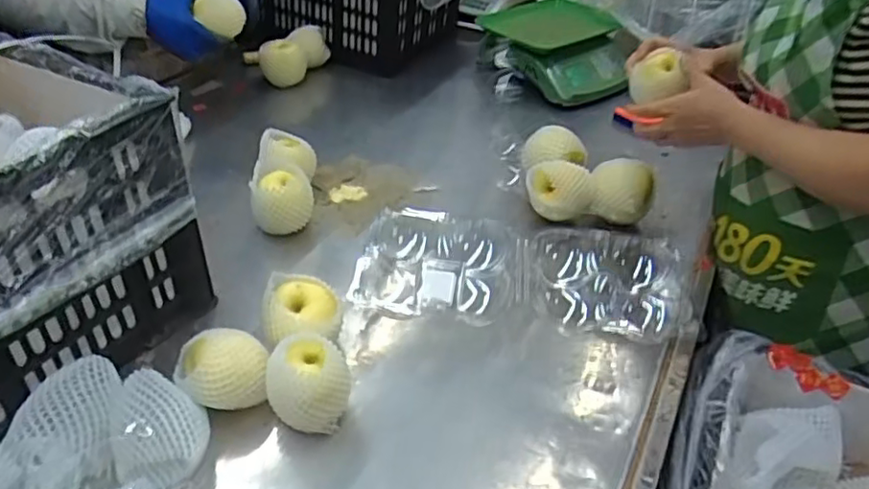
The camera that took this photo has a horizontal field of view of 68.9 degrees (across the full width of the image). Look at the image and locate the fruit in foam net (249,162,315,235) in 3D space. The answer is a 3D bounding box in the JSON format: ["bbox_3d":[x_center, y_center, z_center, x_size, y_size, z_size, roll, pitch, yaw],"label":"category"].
[{"bbox_3d":[-0.222,-0.062,0.933,0.086,0.093,0.078,0,38,-4],"label":"fruit in foam net"}]

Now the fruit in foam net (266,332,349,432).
[{"bbox_3d":[-0.130,0.146,0.654,0.081,0.091,0.080,2,38,-2],"label":"fruit in foam net"}]

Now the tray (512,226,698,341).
[{"bbox_3d":[0.212,0.055,0.822,0.213,0.060,0.184,8,38,6],"label":"tray"}]

